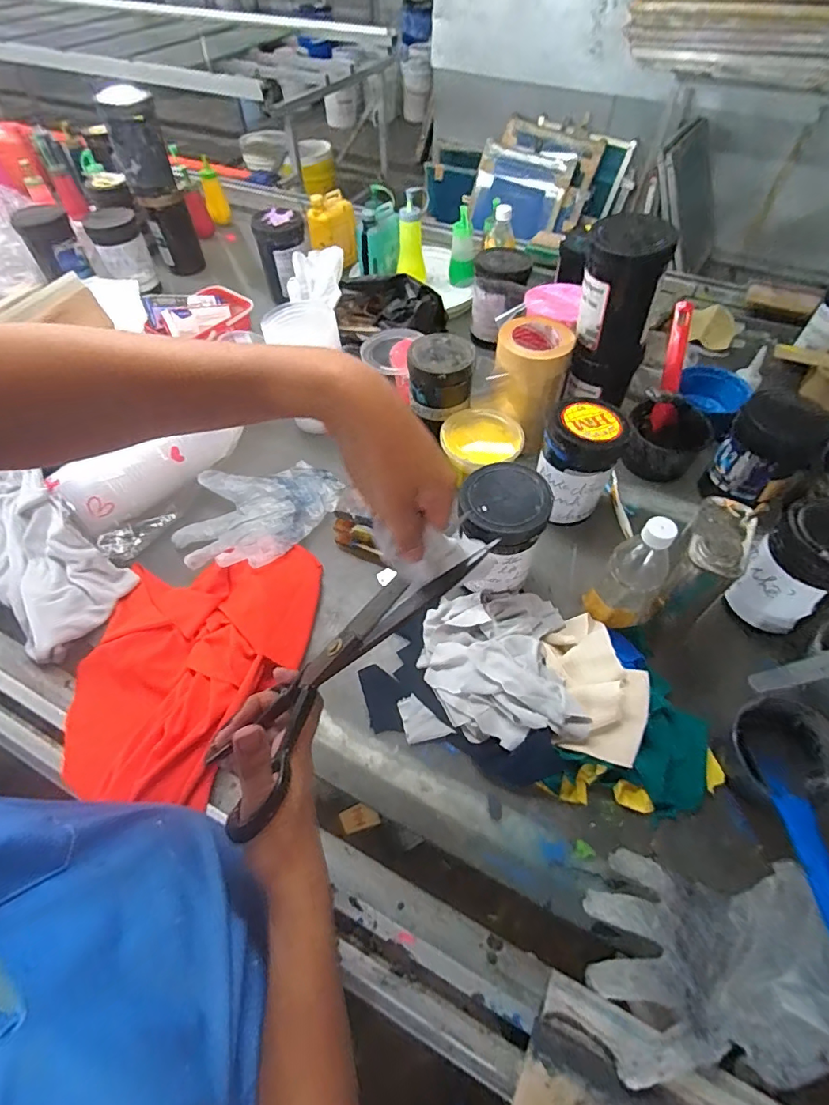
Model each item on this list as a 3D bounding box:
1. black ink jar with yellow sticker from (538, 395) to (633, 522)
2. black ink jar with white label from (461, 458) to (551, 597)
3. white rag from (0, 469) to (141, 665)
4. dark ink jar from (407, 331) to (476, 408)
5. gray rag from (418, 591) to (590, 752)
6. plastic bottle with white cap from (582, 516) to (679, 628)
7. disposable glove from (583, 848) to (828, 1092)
[{"bbox_3d":[0.240,-0.135,0.726,0.111,0.164,0.118,24,58,16],"label":"black ink jar with yellow sticker"},{"bbox_3d":[0.110,-0.032,0.636,0.104,0.144,0.106,0,55,0],"label":"black ink jar with white label"},{"bbox_3d":[-0.594,-0.016,0.714,0.393,0.089,0.170,28,59,19],"label":"white rag"},{"bbox_3d":[0.042,-0.293,0.803,0.101,0.090,0.099,0,55,0],"label":"dark ink jar"},{"bbox_3d":[0.095,0.138,0.616,0.185,0.066,0.198,2,55,2],"label":"gray rag"},{"bbox_3d":[0.255,0.027,0.569,0.078,0.166,0.057,38,63,24],"label":"plastic bottle with white cap"},{"bbox_3d":[0.274,0.359,0.437,0.231,0.098,0.155,0,55,1],"label":"disposable glove"}]

